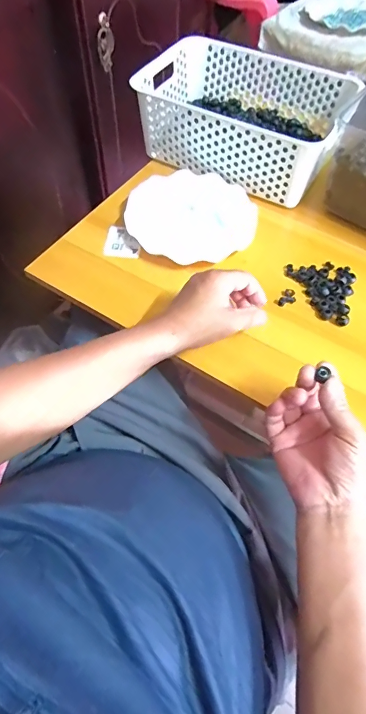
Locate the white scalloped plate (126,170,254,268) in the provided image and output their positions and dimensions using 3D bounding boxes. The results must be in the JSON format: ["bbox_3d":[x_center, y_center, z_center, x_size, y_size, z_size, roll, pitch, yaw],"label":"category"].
[{"bbox_3d":[0.013,-0.210,0.604,0.182,0.015,0.182,1,59,-2],"label":"white scalloped plate"}]

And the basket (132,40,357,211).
[{"bbox_3d":[0.090,-0.379,0.649,0.294,0.098,0.216,21,60,10],"label":"basket"}]

